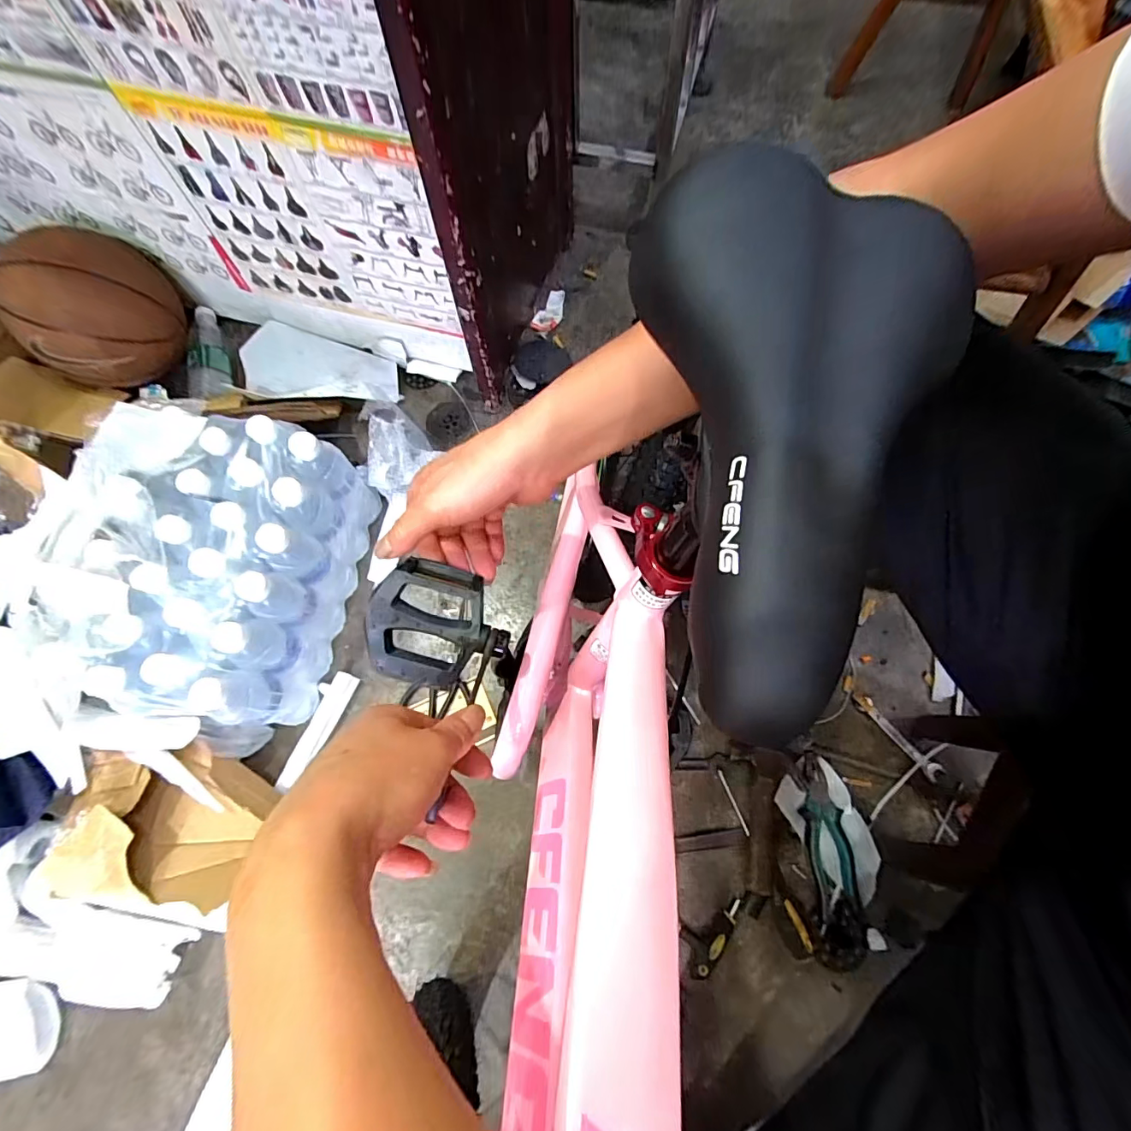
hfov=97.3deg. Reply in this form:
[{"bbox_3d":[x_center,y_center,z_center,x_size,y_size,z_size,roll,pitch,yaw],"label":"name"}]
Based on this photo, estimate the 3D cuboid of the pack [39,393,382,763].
[{"bbox_3d":[-0.450,0.019,0.652,0.238,0.246,0.399,10,70,4],"label":"pack"}]

